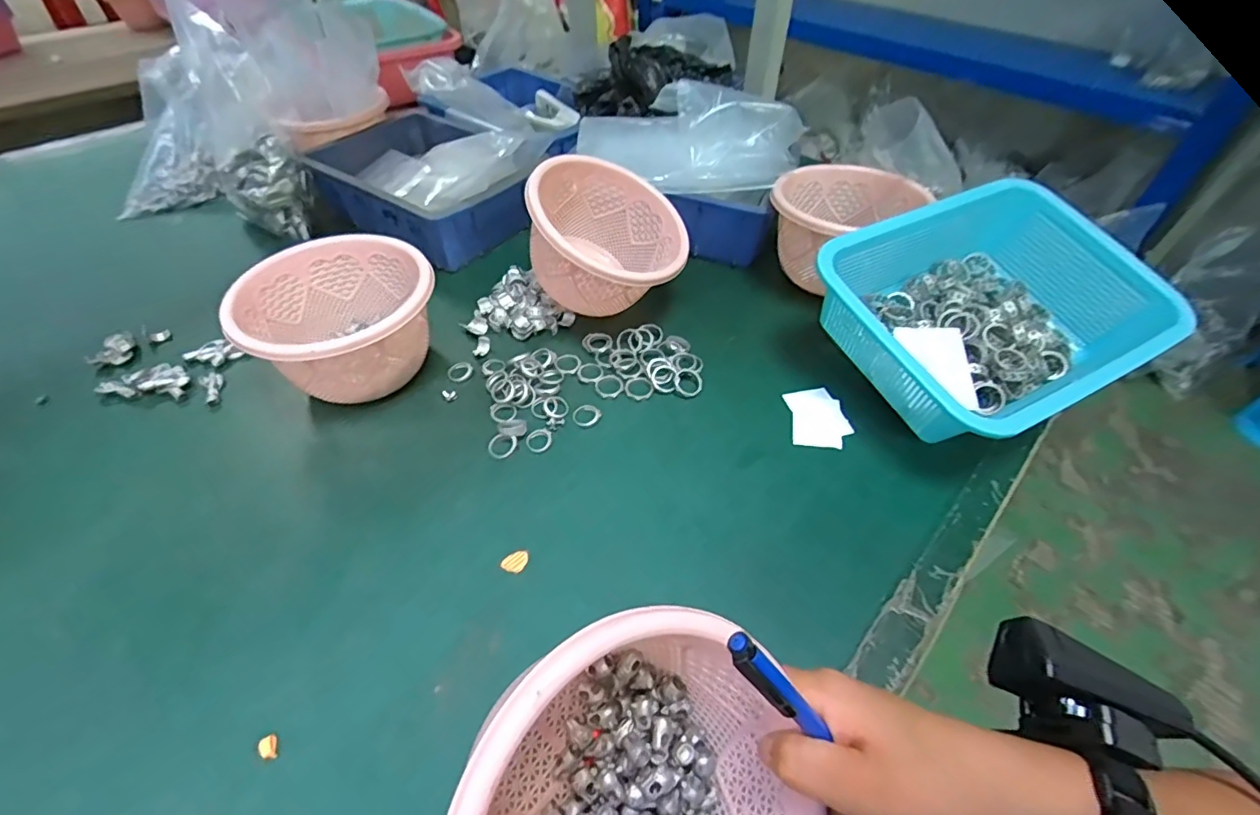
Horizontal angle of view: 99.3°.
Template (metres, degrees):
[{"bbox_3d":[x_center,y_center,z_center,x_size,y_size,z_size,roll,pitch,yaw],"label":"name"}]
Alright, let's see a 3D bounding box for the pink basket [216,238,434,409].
[{"bbox_3d":[-0.239,-0.067,0.449,0.136,0.090,0.138,34,55,26],"label":"pink basket"}]

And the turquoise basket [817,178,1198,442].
[{"bbox_3d":[0.300,-0.082,0.457,0.275,0.087,0.205,-23,52,-21],"label":"turquoise basket"}]

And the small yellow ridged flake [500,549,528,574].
[{"bbox_3d":[-0.076,0.102,0.358,0.018,0.004,0.015,-35,57,-29],"label":"small yellow ridged flake"}]

